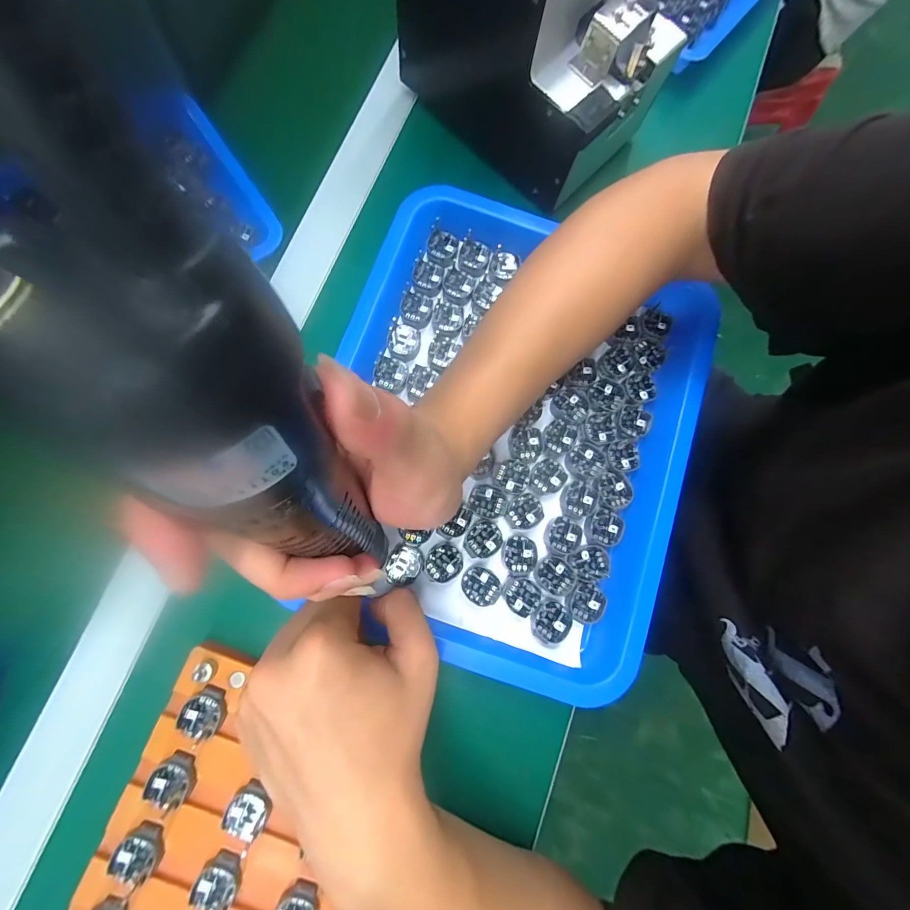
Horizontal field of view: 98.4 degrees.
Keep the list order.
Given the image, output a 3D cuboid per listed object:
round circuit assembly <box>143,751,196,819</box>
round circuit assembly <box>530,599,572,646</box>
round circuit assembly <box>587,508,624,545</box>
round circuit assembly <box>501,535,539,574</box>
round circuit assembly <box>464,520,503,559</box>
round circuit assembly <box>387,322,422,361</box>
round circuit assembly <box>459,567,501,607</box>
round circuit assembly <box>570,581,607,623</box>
[{"bbox_3d":[-0.174,0.201,0.242,0.024,0.006,0.030,38,80,3],"label":"round circuit assembly"},{"bbox_3d":[0.069,0.119,0.278,0.027,0.006,0.029,1,80,-4],"label":"round circuit assembly"},{"bbox_3d":[0.113,0.053,0.294,0.026,0.004,0.026,1,80,-4],"label":"round circuit assembly"},{"bbox_3d":[0.047,0.072,0.286,0.026,0.004,0.026,1,80,-4],"label":"round circuit assembly"},{"bbox_3d":[0.021,0.062,0.287,0.028,0.004,0.024,-25,83,-8],"label":"round circuit assembly"},{"bbox_3d":[-0.039,-0.089,0.305,0.025,0.004,0.030,9,79,-2],"label":"round circuit assembly"},{"bbox_3d":[0.019,0.094,0.281,0.028,0.004,0.025,19,79,-1],"label":"round circuit assembly"},{"bbox_3d":[0.097,0.107,0.283,0.024,0.004,0.027,19,79,-1],"label":"round circuit assembly"}]

